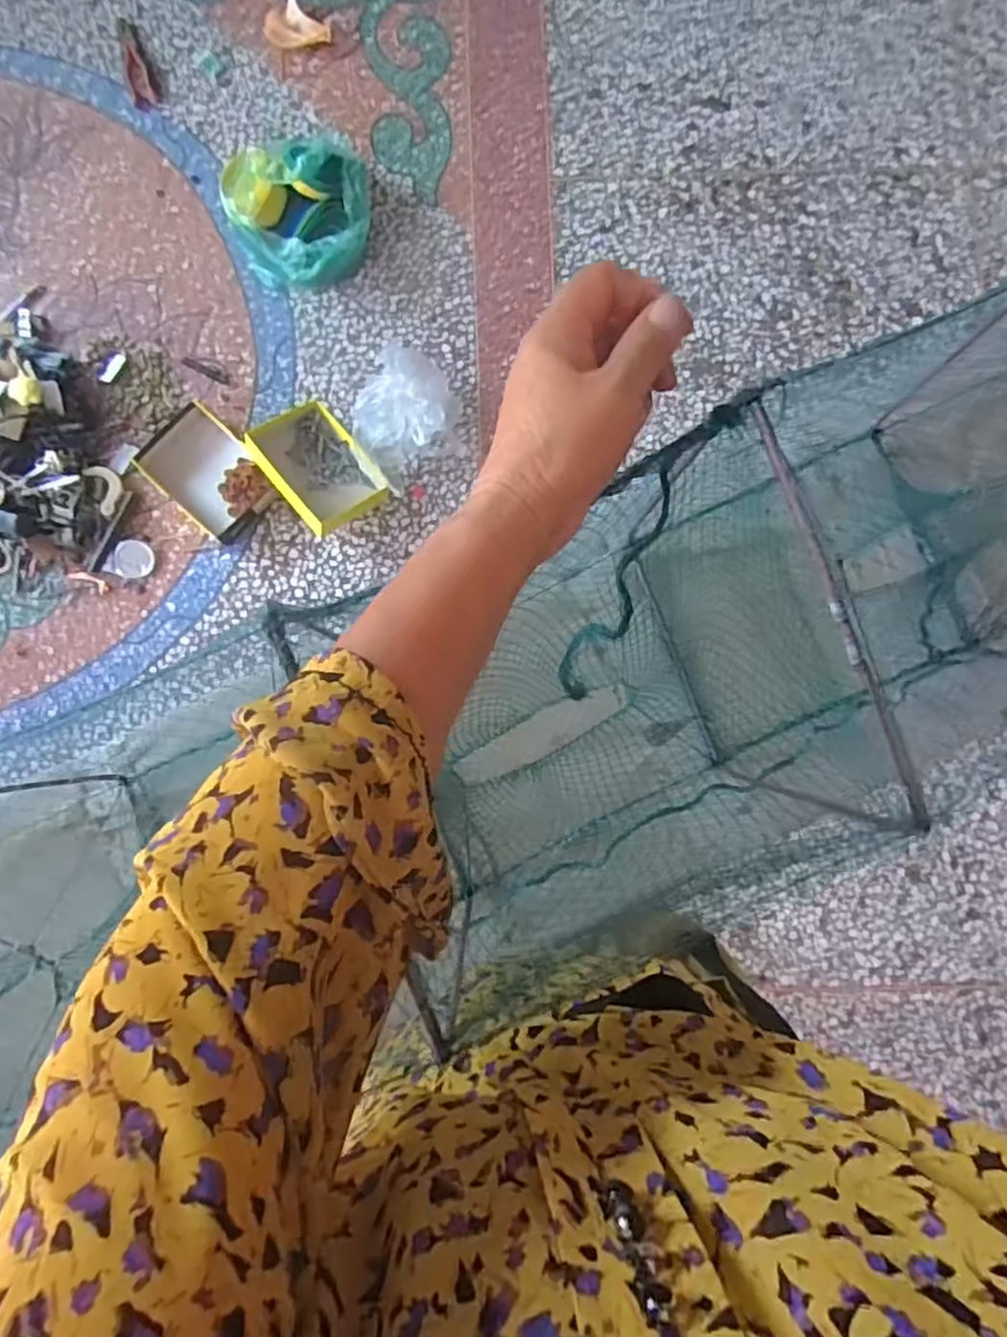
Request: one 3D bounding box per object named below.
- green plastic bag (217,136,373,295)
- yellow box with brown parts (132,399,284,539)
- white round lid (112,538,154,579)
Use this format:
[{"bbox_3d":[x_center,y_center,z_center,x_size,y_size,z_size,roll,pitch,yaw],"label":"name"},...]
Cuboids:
[{"bbox_3d":[-0.378,-0.849,1.287,0.260,0.100,0.249,-11,86,0],"label":"green plastic bag"},{"bbox_3d":[-0.546,-0.363,1.282,0.238,0.030,0.167,44,88,3],"label":"yellow box with brown parts"},{"bbox_3d":[-0.686,-0.202,1.274,0.071,0.019,0.067,0,86,1],"label":"white round lid"}]

